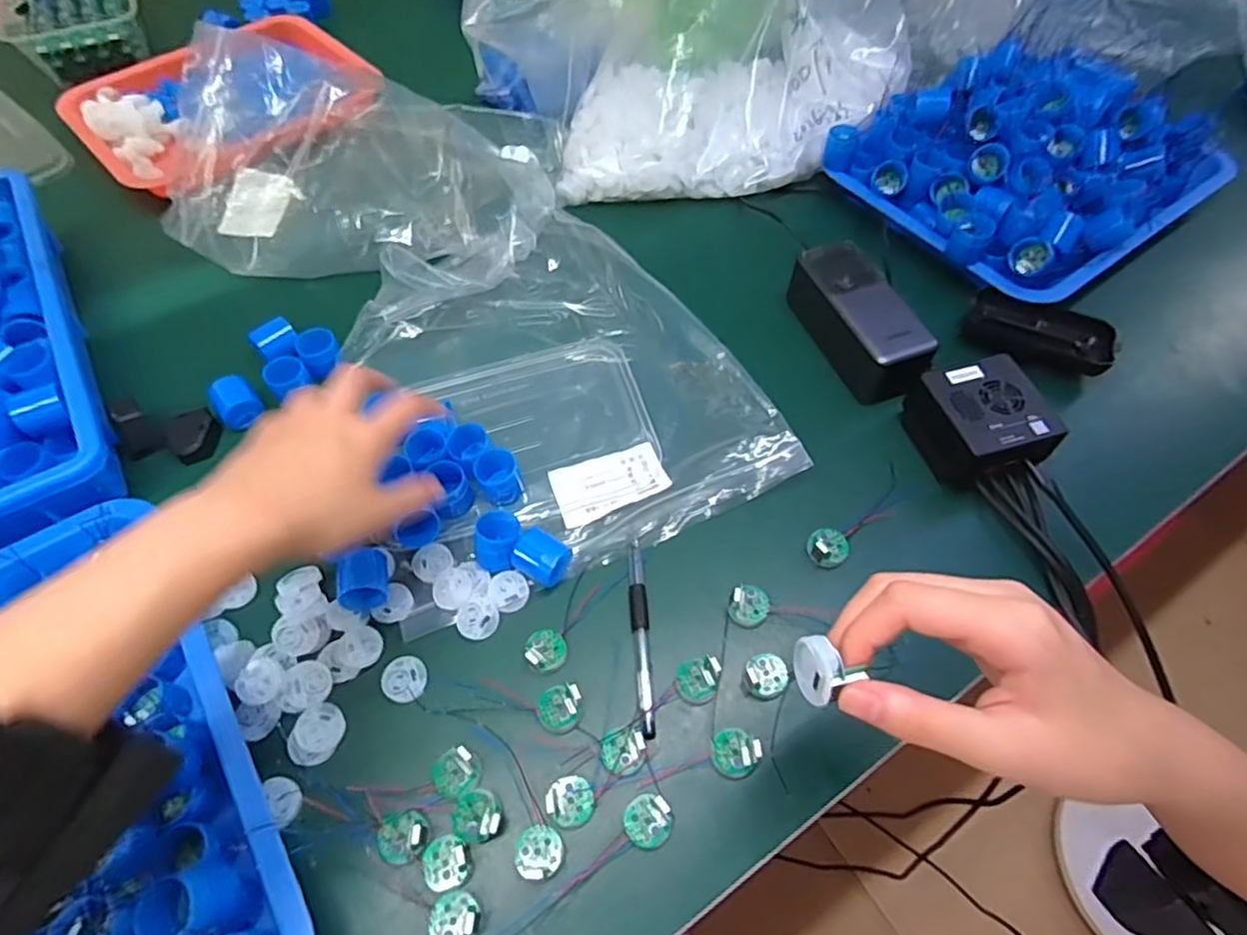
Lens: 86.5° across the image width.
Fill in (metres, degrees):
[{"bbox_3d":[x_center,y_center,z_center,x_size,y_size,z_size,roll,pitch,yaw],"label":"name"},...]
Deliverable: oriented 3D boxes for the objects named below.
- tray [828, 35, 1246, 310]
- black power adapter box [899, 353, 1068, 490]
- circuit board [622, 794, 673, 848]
[{"bbox_3d":[0.388,-0.293,0.602,0.315,0.075,0.242,-27,62,-17],"label":"tray"},{"bbox_3d":[0.253,-0.032,0.477,0.075,0.050,0.081,-11,59,-7],"label":"black power adapter box"},{"bbox_3d":[0.013,0.189,0.355,0.024,0.013,0.026,-19,60,-12],"label":"circuit board"}]

